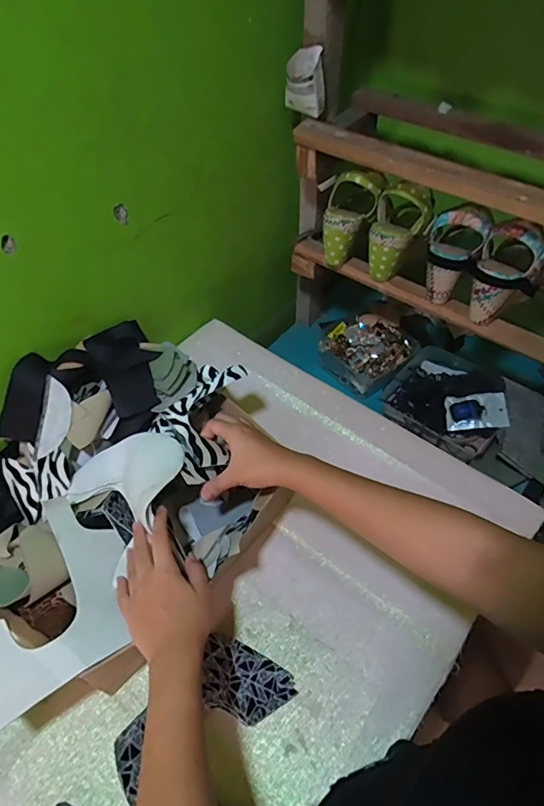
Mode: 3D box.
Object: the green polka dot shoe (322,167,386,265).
[{"bbox_3d":[0.113,-0.298,0.758,0.080,0.148,0.060,34,21,24],"label":"green polka dot shoe"}]

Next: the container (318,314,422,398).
[{"bbox_3d":[0.191,-0.100,0.962,0.156,0.070,0.155,-37,60,-26],"label":"container"}]

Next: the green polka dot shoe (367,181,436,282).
[{"bbox_3d":[0.191,-0.259,0.731,0.082,0.136,0.069,19,53,14],"label":"green polka dot shoe"}]

